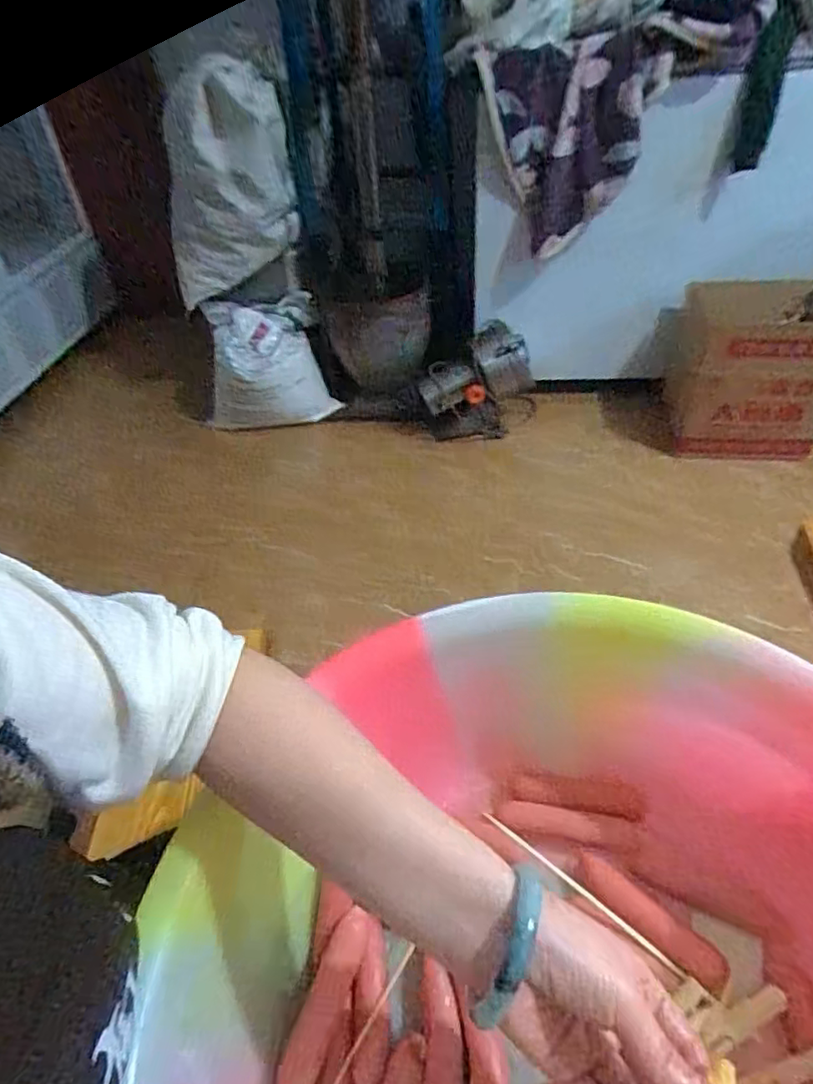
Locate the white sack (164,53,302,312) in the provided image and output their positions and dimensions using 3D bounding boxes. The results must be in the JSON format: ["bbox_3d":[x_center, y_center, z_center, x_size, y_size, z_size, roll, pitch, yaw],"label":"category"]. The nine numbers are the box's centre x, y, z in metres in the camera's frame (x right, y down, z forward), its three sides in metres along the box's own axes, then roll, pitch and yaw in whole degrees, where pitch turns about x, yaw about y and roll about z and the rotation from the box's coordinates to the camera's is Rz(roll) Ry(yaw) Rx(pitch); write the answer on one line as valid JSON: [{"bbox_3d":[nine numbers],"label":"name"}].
[{"bbox_3d":[-0.492,-0.936,1.624,0.353,0.537,0.280,-17,45,-11],"label":"white sack"}]

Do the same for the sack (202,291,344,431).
[{"bbox_3d":[-0.435,-0.528,1.861,0.391,0.347,0.183,4,45,10],"label":"sack"}]

